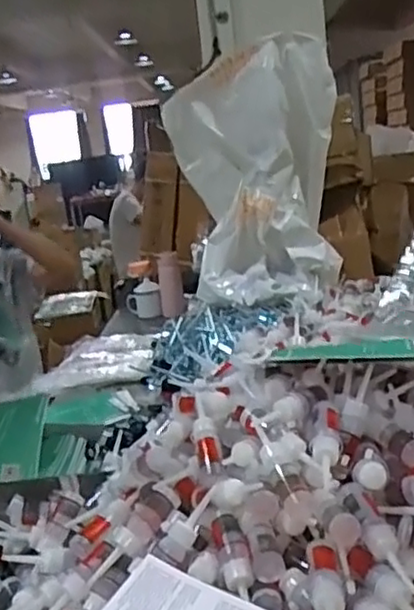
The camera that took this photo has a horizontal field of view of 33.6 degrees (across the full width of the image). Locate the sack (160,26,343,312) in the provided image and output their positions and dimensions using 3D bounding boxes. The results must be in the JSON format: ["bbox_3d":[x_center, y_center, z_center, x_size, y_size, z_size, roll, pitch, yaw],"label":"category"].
[{"bbox_3d":[0.117,-0.316,1.636,0.397,0.544,0.263,-6,13,6],"label":"sack"}]

